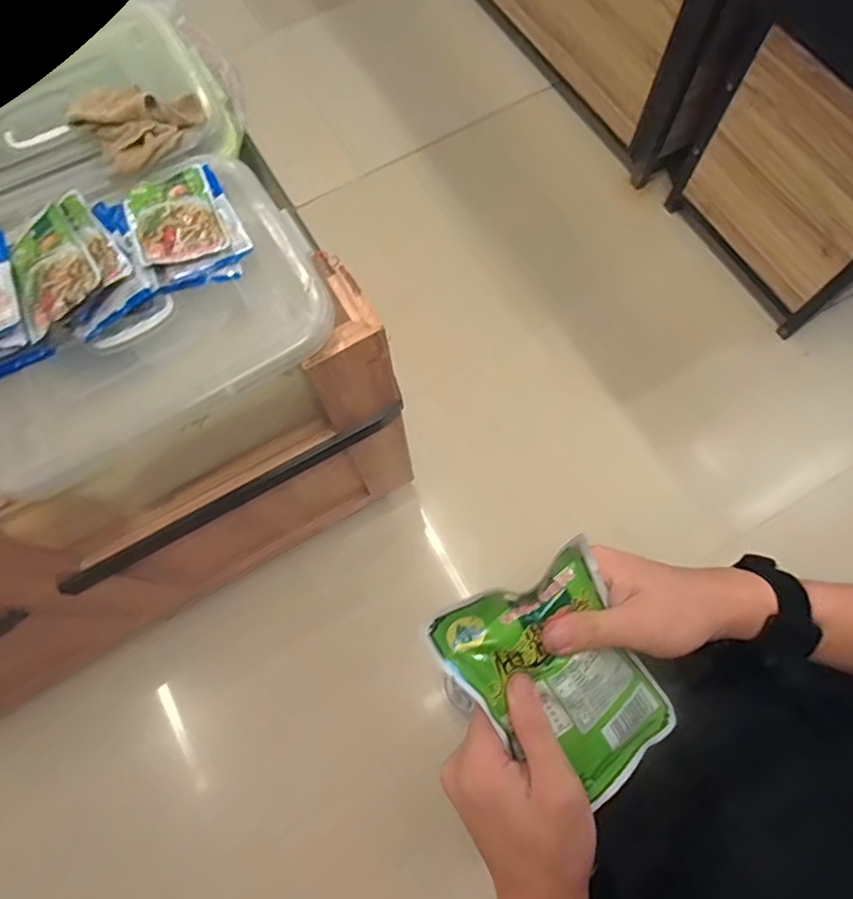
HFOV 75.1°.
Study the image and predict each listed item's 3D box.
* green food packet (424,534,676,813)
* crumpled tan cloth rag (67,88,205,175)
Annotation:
[{"bbox_3d":[0.079,0.133,0.319,0.101,0.013,0.146,-33,97,-13],"label":"green food packet"},{"bbox_3d":[-0.387,-0.449,0.756,0.140,0.041,0.147,43,78,15],"label":"crumpled tan cloth rag"}]

